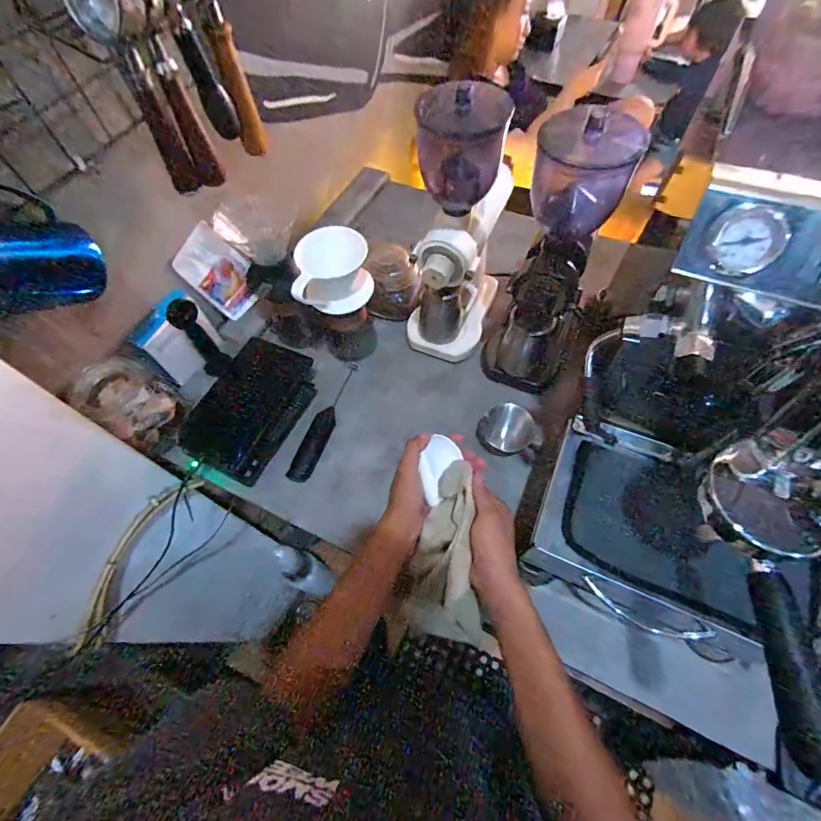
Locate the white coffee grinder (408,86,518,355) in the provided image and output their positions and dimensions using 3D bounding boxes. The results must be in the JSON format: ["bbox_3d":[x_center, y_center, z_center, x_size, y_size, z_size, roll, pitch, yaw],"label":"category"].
[{"bbox_3d":[0.067,-0.246,0.606,0.132,0.377,0.184,9,62,7],"label":"white coffee grinder"}]

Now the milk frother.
[{"bbox_3d":[-0.131,0.013,0.668,0.036,0.025,0.218,18,63,12],"label":"milk frother"}]

